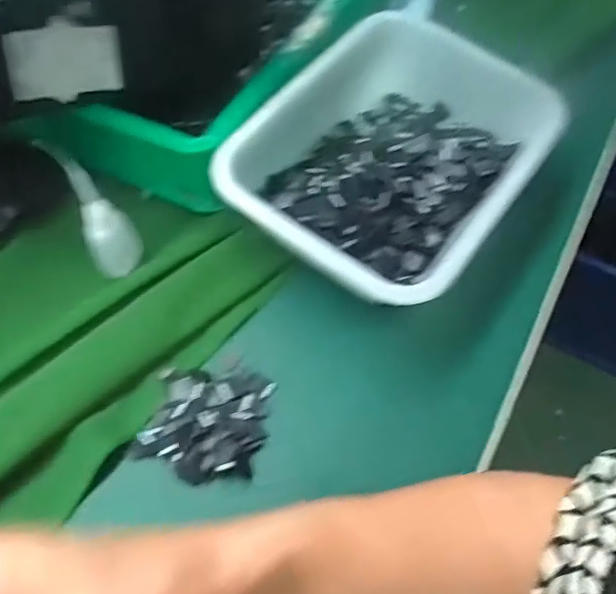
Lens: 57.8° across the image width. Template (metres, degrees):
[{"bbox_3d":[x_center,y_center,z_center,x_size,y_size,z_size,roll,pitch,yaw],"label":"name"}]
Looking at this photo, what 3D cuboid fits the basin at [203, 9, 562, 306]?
[{"bbox_3d":[0.071,-0.105,0.438,0.183,0.085,0.247,32,63,20],"label":"basin"}]

